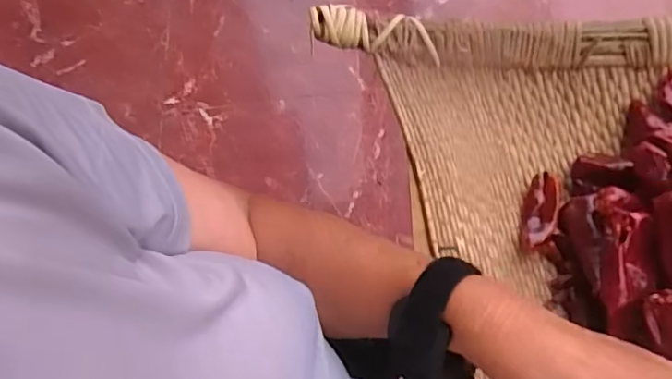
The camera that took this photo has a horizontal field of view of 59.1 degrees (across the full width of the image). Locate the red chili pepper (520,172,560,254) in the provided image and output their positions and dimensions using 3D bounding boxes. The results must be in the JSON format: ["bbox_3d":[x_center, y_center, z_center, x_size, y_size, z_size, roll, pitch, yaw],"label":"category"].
[{"bbox_3d":[0.157,0.019,0.456,0.024,0.020,0.065,11,60,11],"label":"red chili pepper"}]

